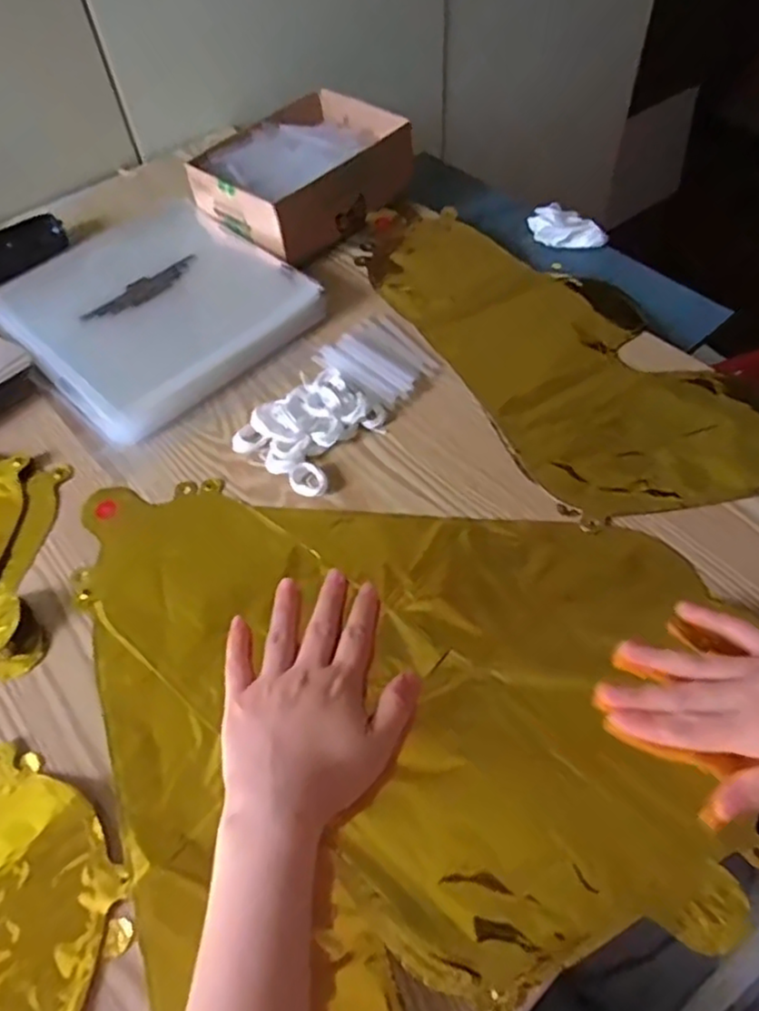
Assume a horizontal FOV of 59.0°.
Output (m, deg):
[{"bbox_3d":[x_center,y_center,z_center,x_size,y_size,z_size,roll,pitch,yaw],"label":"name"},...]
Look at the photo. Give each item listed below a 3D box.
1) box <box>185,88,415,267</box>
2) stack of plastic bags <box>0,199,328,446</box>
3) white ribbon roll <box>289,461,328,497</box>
[{"bbox_3d":[-0.071,-0.315,0.649,0.139,0.068,0.191,32,62,23],"label":"box"},{"bbox_3d":[-0.198,-0.173,0.583,0.225,0.034,0.211,38,65,26],"label":"stack of plastic bags"},{"bbox_3d":[-0.050,-0.019,0.474,0.026,0.010,0.025,-2,55,2],"label":"white ribbon roll"}]

